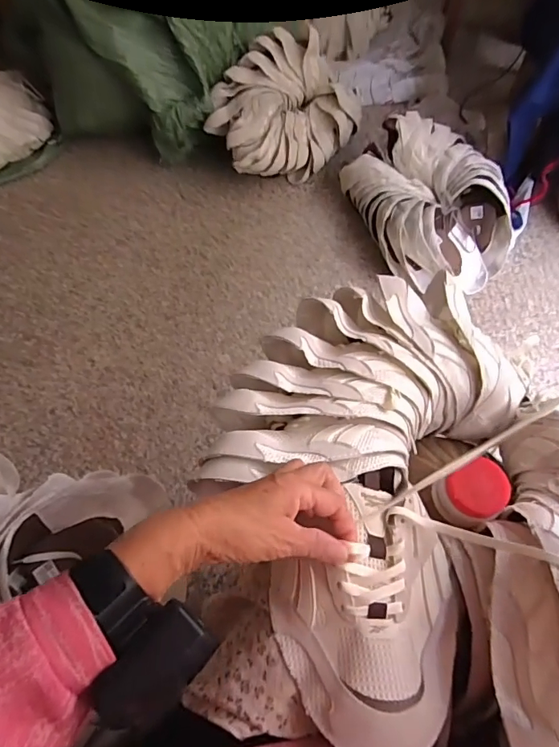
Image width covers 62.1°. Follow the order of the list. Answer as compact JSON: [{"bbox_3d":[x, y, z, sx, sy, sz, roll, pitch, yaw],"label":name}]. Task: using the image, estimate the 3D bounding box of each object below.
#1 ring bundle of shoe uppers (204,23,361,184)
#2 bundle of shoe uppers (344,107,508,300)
[{"bbox_3d":[0.009,-0.671,1.210,0.280,0.244,0.386,34,67,18],"label":"ring bundle of shoe uppers"},{"bbox_3d":[0.358,-0.398,1.087,0.317,0.182,0.395,-15,62,-7],"label":"bundle of shoe uppers"}]

